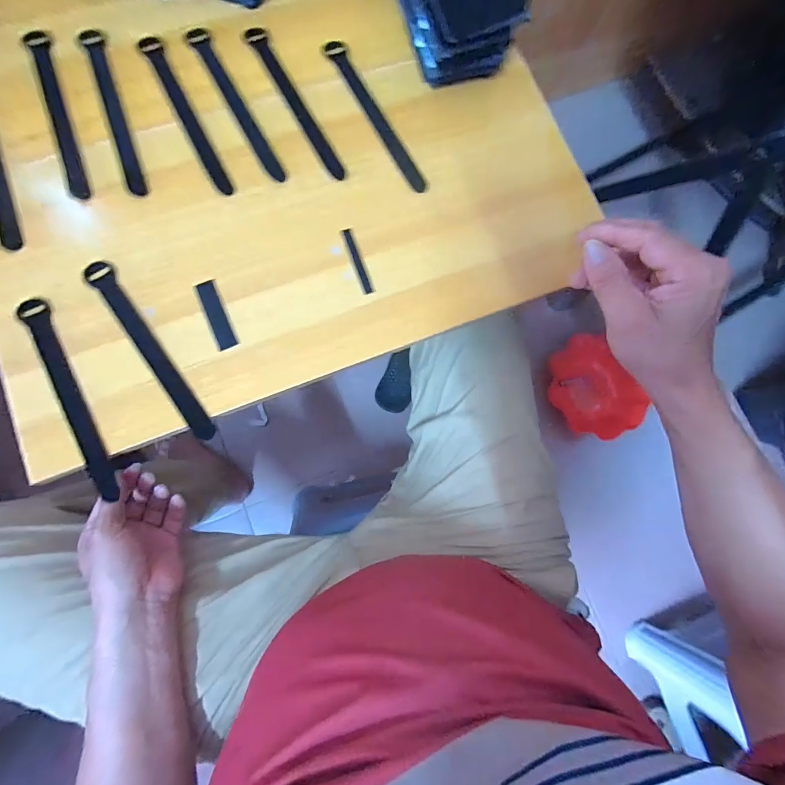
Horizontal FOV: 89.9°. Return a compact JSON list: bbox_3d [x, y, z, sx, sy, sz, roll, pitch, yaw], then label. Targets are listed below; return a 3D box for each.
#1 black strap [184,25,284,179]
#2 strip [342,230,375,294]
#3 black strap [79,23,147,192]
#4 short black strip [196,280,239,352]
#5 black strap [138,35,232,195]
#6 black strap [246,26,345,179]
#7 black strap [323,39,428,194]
[{"bbox_3d":[-0.163,-0.299,0.403,0.020,0.004,0.199,-27,84,-8],"label":"black strap"},{"bbox_3d":[-0.034,-0.130,0.389,0.010,0.004,0.070,-19,83,-7],"label":"strip"},{"bbox_3d":[-0.280,-0.284,0.397,0.020,0.005,0.193,-20,83,-7],"label":"black strap"},{"bbox_3d":[-0.166,-0.073,0.372,0.019,0.005,0.070,-23,84,-7],"label":"short black strip"},{"bbox_3d":[-0.209,-0.283,0.400,0.019,0.004,0.194,-28,85,-8],"label":"black strap"},{"bbox_3d":[-0.099,-0.302,0.407,0.019,0.004,0.190,-30,85,-8],"label":"black strap"},{"bbox_3d":[-0.017,-0.295,0.416,0.018,0.006,0.195,-29,85,-8],"label":"black strap"}]

